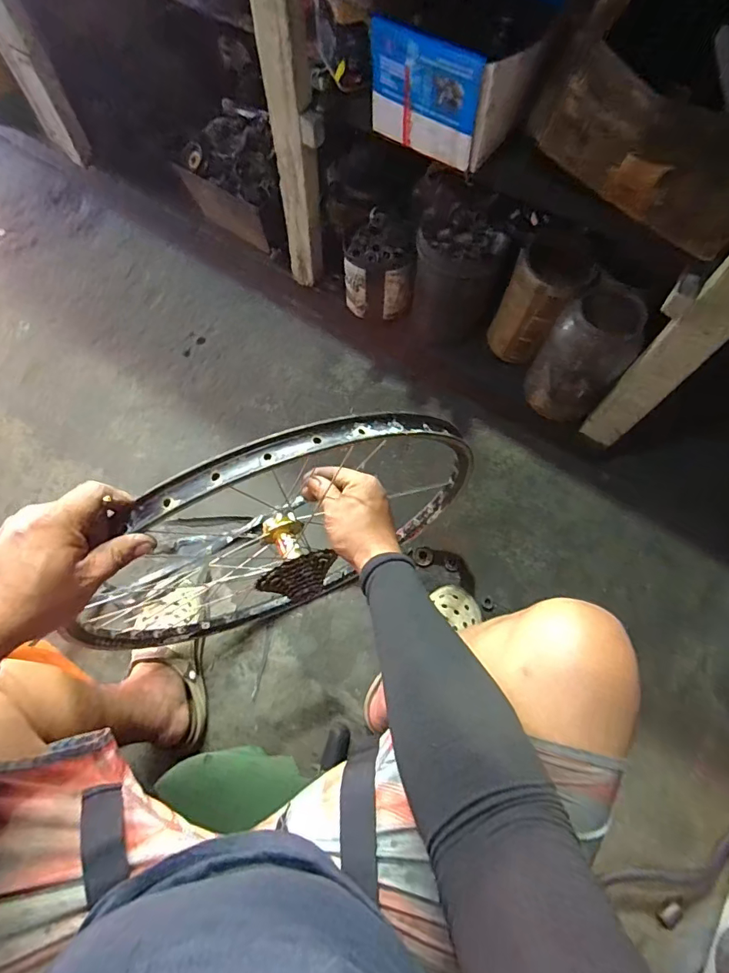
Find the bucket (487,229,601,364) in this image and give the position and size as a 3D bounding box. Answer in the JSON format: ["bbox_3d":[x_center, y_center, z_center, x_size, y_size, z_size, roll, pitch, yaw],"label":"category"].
[{"bbox_3d":[0.327,-0.352,0.875,0.131,0.223,0.144,27,72,9],"label":"bucket"}]

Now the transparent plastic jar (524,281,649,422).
[{"bbox_3d":[0.396,-0.233,0.851,0.139,0.228,0.130,0,69,0],"label":"transparent plastic jar"}]

